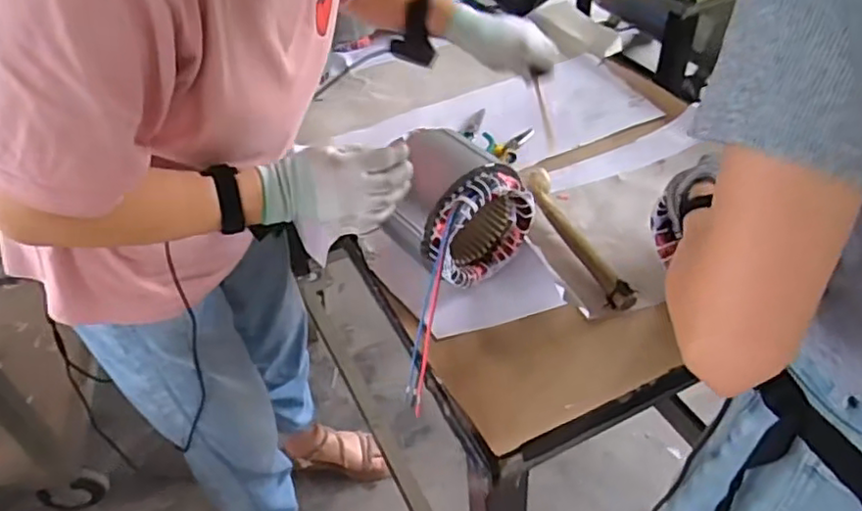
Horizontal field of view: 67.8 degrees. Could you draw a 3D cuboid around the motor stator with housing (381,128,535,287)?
[{"bbox_3d":[0.016,-0.047,0.796,0.149,0.160,0.151,-33,50,-29],"label":"motor stator with housing"}]

